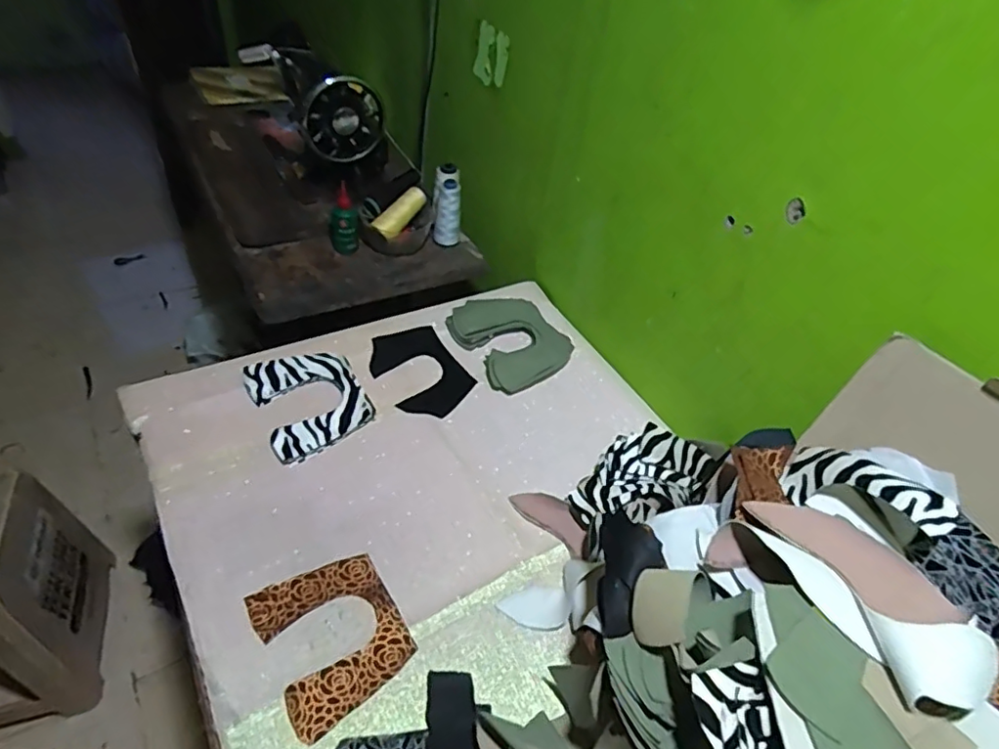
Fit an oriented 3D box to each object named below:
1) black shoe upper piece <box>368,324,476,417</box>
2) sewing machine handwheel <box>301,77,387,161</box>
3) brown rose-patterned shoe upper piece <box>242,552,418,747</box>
[{"bbox_3d":[-0.109,-0.003,0.826,0.112,0.010,0.154,-25,59,-30],"label":"black shoe upper piece"},{"bbox_3d":[-0.255,-0.414,0.970,0.130,0.129,0.045,-16,50,-24],"label":"sewing machine handwheel"},{"bbox_3d":[-0.159,0.250,0.575,0.123,0.006,0.145,-24,53,-27],"label":"brown rose-patterned shoe upper piece"}]

